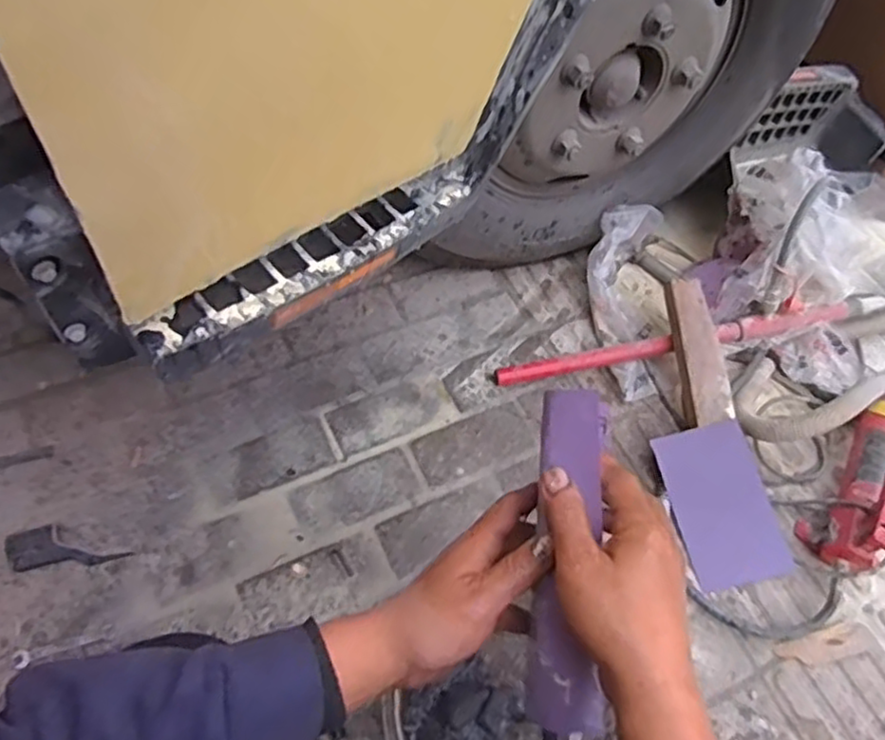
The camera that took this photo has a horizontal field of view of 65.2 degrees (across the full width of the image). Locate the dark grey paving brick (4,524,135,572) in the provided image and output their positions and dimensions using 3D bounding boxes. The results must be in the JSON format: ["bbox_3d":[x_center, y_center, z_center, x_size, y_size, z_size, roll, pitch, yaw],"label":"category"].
[{"bbox_3d":[-0.507,0.238,0.937,0.153,0.017,0.057,-5,58,-8],"label":"dark grey paving brick"}]

